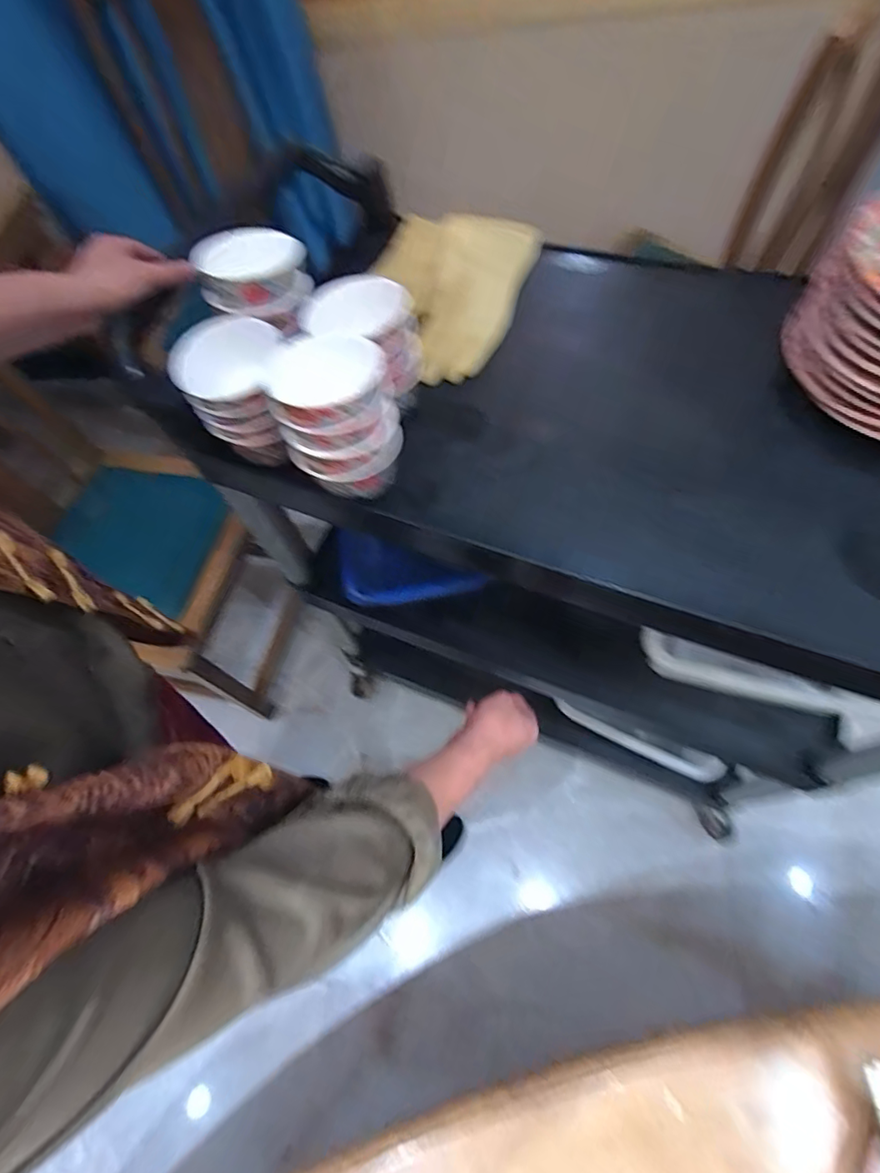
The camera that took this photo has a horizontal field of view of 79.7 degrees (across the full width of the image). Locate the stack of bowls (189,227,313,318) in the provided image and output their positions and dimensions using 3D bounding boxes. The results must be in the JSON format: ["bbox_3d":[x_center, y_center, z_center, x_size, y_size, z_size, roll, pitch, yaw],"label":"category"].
[{"bbox_3d":[-0.186,-0.314,0.525,0.105,0.050,0.081,-13,56,-5],"label":"stack of bowls"}]

